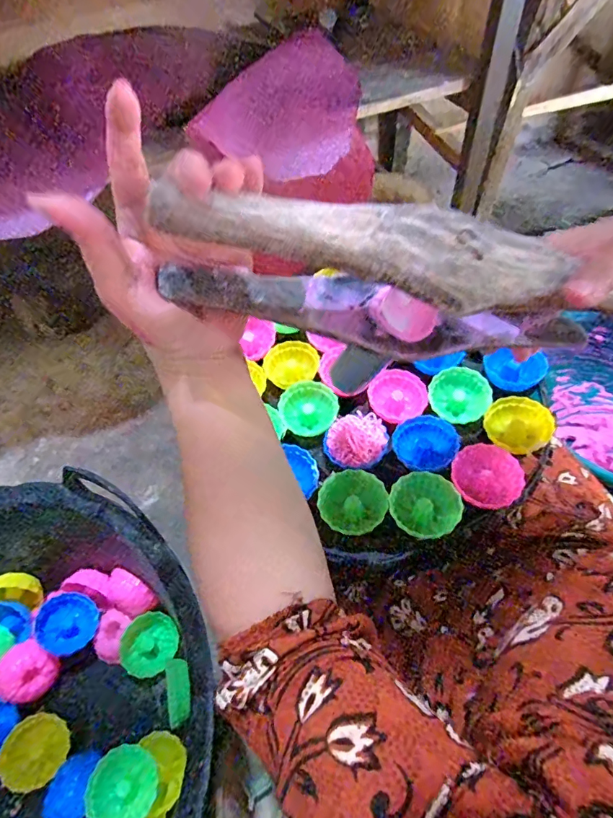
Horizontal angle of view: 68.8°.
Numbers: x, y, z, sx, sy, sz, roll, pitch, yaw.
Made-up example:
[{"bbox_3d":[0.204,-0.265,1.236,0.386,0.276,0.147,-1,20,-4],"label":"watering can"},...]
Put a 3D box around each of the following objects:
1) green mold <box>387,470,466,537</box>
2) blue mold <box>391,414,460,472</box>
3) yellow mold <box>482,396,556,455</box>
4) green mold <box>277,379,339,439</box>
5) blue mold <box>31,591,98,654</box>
[{"bbox_3d":[0.105,0.086,0.398,0.059,0.018,0.057,-2,55,3],"label":"green mold"},{"bbox_3d":[0.115,0.036,0.441,0.058,0.020,0.064,29,63,22],"label":"blue mold"},{"bbox_3d":[0.206,0.018,0.440,0.057,0.026,0.058,-38,61,-20],"label":"yellow mold"},{"bbox_3d":[0.002,0.000,0.479,0.063,0.032,0.053,-12,55,-4],"label":"green mold"},{"bbox_3d":[-0.267,0.239,0.498,0.061,0.026,0.061,36,43,-9],"label":"blue mold"}]

